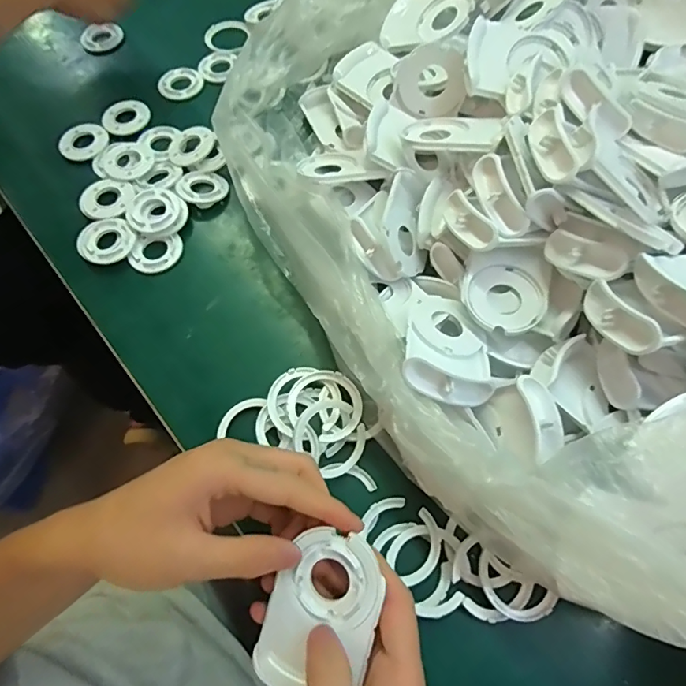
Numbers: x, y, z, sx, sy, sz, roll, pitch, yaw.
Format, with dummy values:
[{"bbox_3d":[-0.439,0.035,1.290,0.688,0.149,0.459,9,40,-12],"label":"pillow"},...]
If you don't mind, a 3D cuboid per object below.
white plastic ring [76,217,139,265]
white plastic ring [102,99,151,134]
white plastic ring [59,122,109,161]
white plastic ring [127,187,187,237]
[{"bbox_3d":[-0.195,-0.084,0.403,0.044,0.008,0.045,-1,65,1],"label":"white plastic ring"},{"bbox_3d":[-0.209,-0.218,0.471,0.040,0.008,0.040,-1,65,1],"label":"white plastic ring"},{"bbox_3d":[-0.241,-0.188,0.455,0.038,0.006,0.041,1,72,-7],"label":"white plastic ring"},{"bbox_3d":[-0.156,-0.109,0.410,0.045,0.014,0.044,-1,65,1],"label":"white plastic ring"}]

